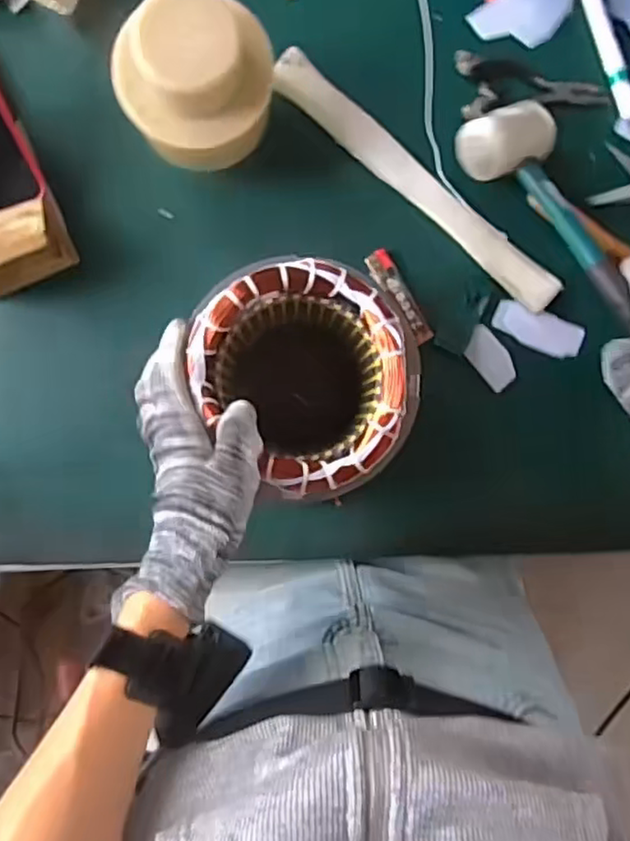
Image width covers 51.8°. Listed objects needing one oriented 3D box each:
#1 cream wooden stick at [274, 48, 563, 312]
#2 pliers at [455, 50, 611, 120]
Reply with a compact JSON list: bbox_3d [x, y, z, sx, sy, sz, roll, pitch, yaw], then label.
[{"bbox_3d":[0.086,-0.200,0.552,0.296,0.021,0.031,40,89,-2],"label":"cream wooden stick"},{"bbox_3d":[0.187,-0.296,0.561,0.124,0.011,0.058,-8,91,-3],"label":"pliers"}]

